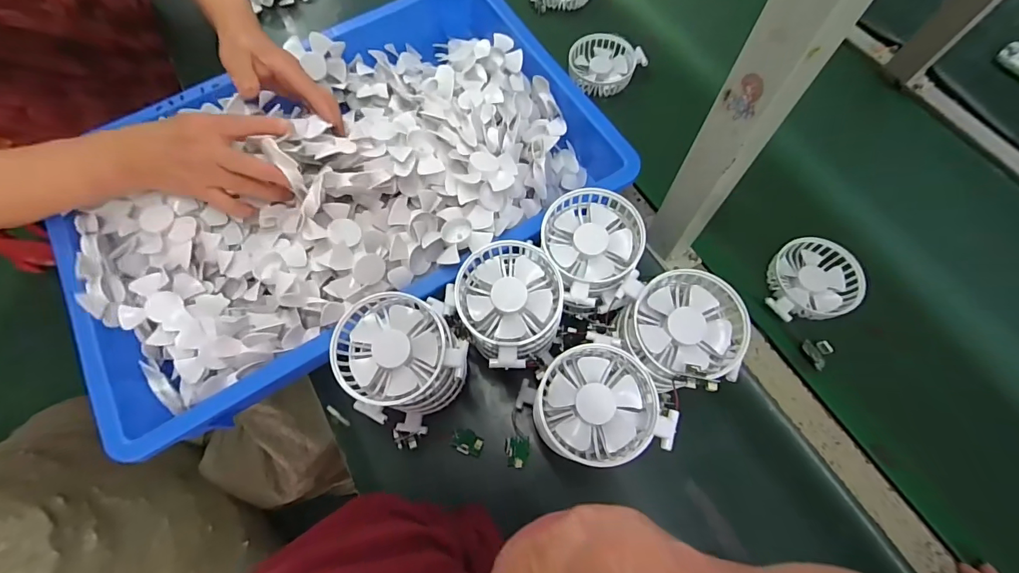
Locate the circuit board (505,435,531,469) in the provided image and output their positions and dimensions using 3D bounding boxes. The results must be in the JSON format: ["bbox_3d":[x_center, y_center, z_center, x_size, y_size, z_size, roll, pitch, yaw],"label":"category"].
[{"bbox_3d":[0.008,0.166,0.441,0.024,0.011,0.035,-2,94,2],"label":"circuit board"}]

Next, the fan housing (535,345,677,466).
[{"bbox_3d":[0.068,0.093,0.347,0.093,0.031,0.093,-25,70,-10],"label":"fan housing"}]

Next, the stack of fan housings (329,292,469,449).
[{"bbox_3d":[-0.096,0.069,0.404,0.104,0.106,0.101,-39,73,-15],"label":"stack of fan housings"}]

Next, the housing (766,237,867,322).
[{"bbox_3d":[0.332,-0.004,0.478,0.083,0.033,0.093,17,69,6],"label":"housing"}]

